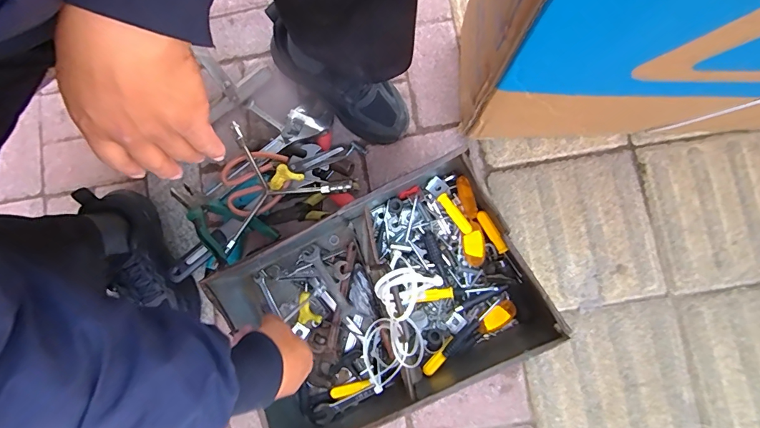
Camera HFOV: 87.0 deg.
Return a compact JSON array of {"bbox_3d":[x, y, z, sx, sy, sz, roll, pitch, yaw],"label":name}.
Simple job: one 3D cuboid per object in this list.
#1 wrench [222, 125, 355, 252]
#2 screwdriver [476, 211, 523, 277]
[{"bbox_3d":[-0.183,-0.075,0.636,0.210,0.036,0.196,-28,81,-6],"label":"wrench"},{"bbox_3d":[0.187,0.047,0.628,0.017,0.019,0.116,-30,82,1],"label":"screwdriver"}]

